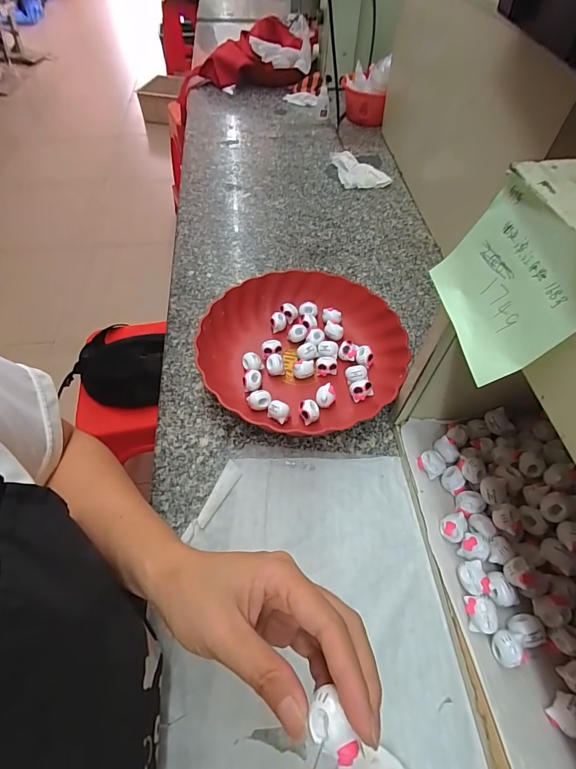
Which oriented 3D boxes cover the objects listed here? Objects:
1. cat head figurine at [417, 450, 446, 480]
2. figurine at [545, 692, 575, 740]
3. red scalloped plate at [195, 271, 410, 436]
[{"bbox_3d":[0.144,0.081,0.374,0.023,0.023,0.023,-13,56,-9],"label":"cat head figurine"},{"bbox_3d":[0.200,0.235,0.264,0.024,0.018,0.024,-23,58,-15],"label":"figurine"},{"bbox_3d":[0.014,-0.041,0.460,0.241,0.047,0.236,-13,56,-9],"label":"red scalloped plate"}]

